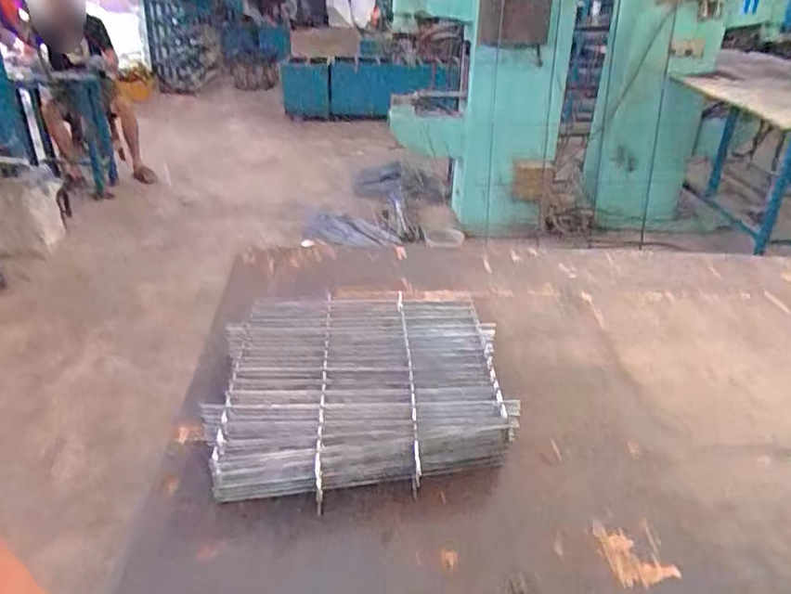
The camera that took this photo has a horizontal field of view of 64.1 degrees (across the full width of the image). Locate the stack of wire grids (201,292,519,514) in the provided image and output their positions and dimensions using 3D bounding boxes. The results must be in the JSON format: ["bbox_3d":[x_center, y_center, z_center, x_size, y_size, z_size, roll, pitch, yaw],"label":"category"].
[{"bbox_3d":[-0.047,0.120,0.895,0.378,0.082,0.389,-1,29,-4],"label":"stack of wire grids"}]

